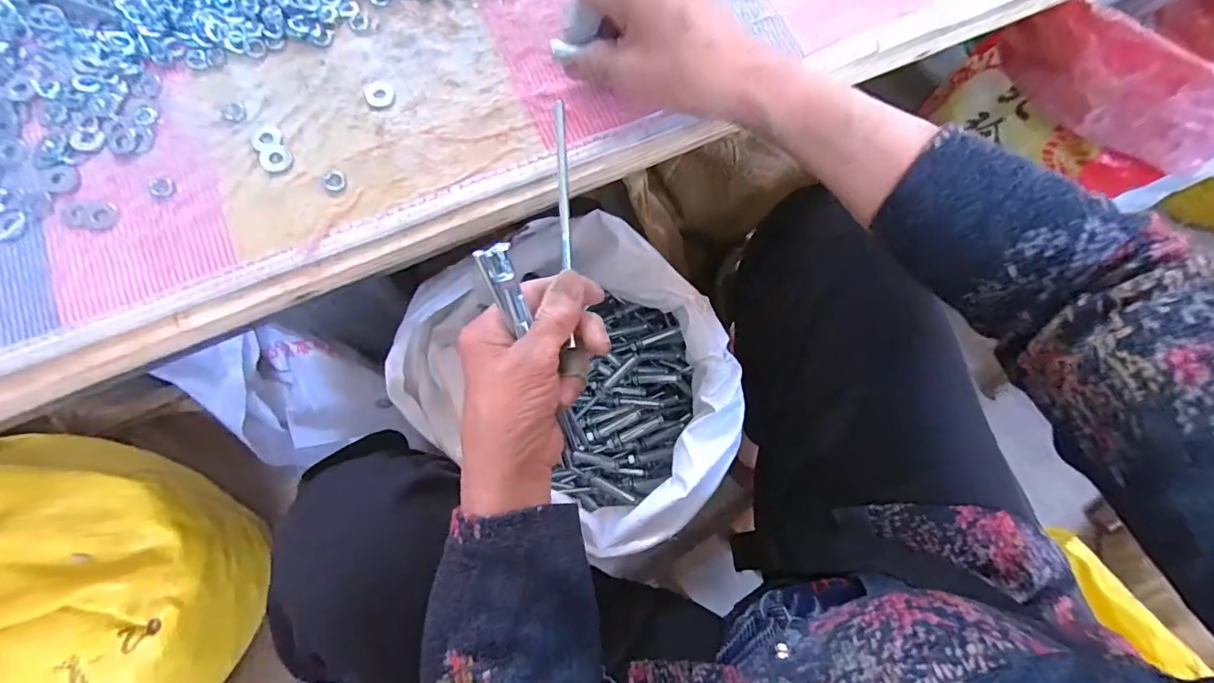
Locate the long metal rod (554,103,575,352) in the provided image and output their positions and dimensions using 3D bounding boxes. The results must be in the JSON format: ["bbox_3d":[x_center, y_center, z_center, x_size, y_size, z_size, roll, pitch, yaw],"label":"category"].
[{"bbox_3d":[-0.026,-0.092,0.305,0.006,0.004,0.098,-3,91,-1],"label":"long metal rod"}]

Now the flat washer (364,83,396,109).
[{"bbox_3d":[-0.153,-0.167,0.346,0.019,0.004,0.021,-22,78,-6],"label":"flat washer"}]

